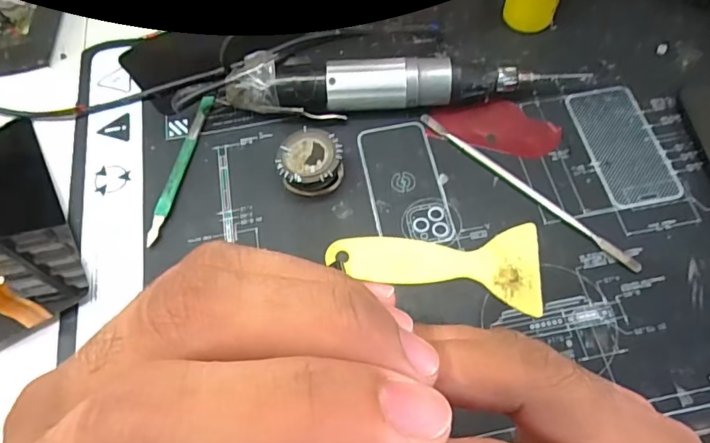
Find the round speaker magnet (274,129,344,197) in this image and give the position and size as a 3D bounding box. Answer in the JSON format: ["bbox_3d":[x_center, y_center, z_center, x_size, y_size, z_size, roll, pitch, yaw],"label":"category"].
[{"bbox_3d":[-0.027,-0.036,0.317,0.039,0.024,0.039,-1,65,2],"label":"round speaker magnet"}]

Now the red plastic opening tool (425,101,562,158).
[{"bbox_3d":[0.093,-0.064,0.335,0.083,0.004,0.038,14,70,8],"label":"red plastic opening tool"}]

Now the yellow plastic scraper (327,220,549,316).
[{"bbox_3d":[0.046,0.024,0.296,0.122,0.004,0.051,3,65,4],"label":"yellow plastic scraper"}]

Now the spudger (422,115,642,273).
[{"bbox_3d":[0.105,-0.022,0.314,0.159,0.004,0.009,40,72,19],"label":"spudger"}]

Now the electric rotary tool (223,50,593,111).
[{"bbox_3d":[0.035,-0.091,0.332,0.228,0.035,0.029,-2,65,1],"label":"electric rotary tool"}]

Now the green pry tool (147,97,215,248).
[{"bbox_3d":[-0.115,-0.037,0.331,0.009,0.006,0.113,9,65,7],"label":"green pry tool"}]

